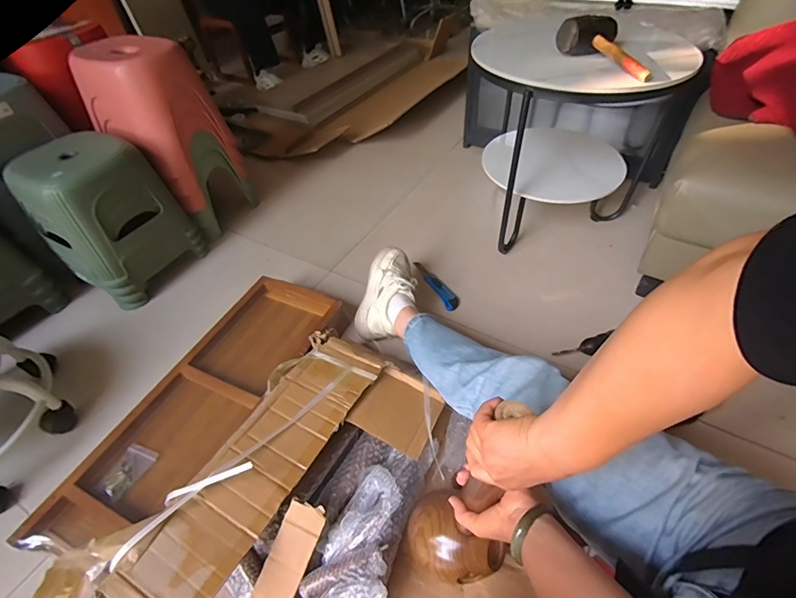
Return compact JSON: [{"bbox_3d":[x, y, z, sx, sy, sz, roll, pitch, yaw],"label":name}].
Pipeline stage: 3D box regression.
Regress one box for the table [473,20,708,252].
[{"bbox_3d":[0.449,-0.421,1.065,0.505,0.453,0.475,11,50,15],"label":"table"}]

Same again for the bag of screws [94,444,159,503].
[{"bbox_3d":[-0.494,0.313,0.734,0.061,0.019,0.096,13,50,16],"label":"bag of screws"}]

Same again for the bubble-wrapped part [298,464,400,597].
[{"bbox_3d":[-0.075,0.412,0.584,0.122,0.080,0.315,15,51,17],"label":"bubble-wrapped part"}]

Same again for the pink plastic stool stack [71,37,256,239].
[{"bbox_3d":[-0.669,-0.478,1.199,0.248,0.482,0.250,18,52,20],"label":"pink plastic stool stack"}]

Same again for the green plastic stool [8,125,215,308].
[{"bbox_3d":[-0.758,-0.213,1.081,0.242,0.362,0.287,20,52,21],"label":"green plastic stool"}]

